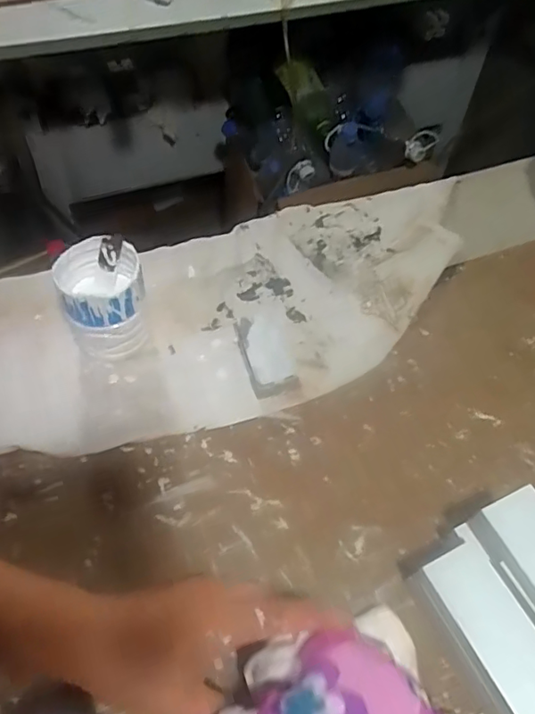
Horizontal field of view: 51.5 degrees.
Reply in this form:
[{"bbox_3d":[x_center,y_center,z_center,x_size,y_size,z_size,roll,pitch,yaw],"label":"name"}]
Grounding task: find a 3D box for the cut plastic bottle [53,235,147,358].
[{"bbox_3d":[-0.130,-0.045,0.449,0.066,0.078,0.067,-20,59,-15],"label":"cut plastic bottle"}]

